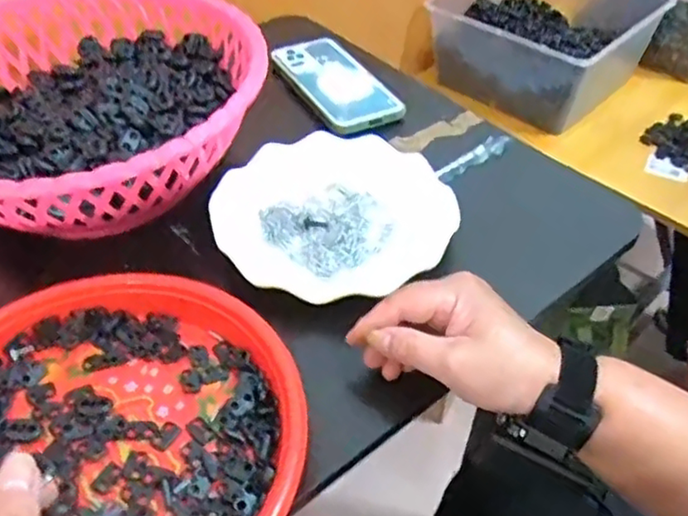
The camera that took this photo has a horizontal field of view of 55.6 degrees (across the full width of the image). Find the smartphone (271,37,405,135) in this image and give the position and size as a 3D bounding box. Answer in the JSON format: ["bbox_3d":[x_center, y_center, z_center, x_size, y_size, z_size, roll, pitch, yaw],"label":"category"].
[{"bbox_3d":[-0.010,-0.180,0.671,0.075,0.016,0.155,-22,50,-21],"label":"smartphone"}]

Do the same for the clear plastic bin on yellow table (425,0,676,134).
[{"bbox_3d":[0.337,-0.386,1.136,0.324,0.159,0.351,35,54,29],"label":"clear plastic bin on yellow table"}]

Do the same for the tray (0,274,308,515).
[{"bbox_3d":[-0.148,0.101,0.387,0.241,0.026,0.213,17,48,15],"label":"tray"}]

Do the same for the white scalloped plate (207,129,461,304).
[{"bbox_3d":[-0.006,-0.036,0.523,0.177,0.022,0.181,0,46,0],"label":"white scalloped plate"}]

